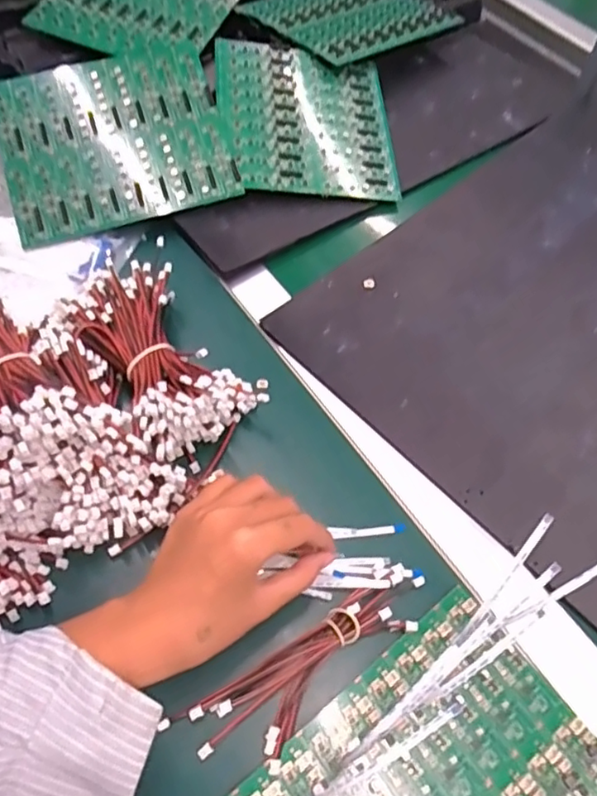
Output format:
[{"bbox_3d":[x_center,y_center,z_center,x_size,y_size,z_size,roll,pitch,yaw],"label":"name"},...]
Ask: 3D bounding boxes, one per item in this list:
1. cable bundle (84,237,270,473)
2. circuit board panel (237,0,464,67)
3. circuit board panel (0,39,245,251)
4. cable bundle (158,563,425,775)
[{"bbox_3d":[-0.098,-0.039,0.447,0.100,0.053,0.166,-27,64,-19],"label":"cable bundle"},{"bbox_3d":[0.068,-0.451,0.696,0.205,0.010,0.173,-37,67,-23],"label":"circuit board panel"},{"bbox_3d":[-0.173,-0.244,0.558,0.203,0.012,0.184,-17,82,-9],"label":"circuit board panel"},{"bbox_3d":[0.012,0.162,0.350,0.165,0.010,0.051,-28,64,-19],"label":"cable bundle"}]

